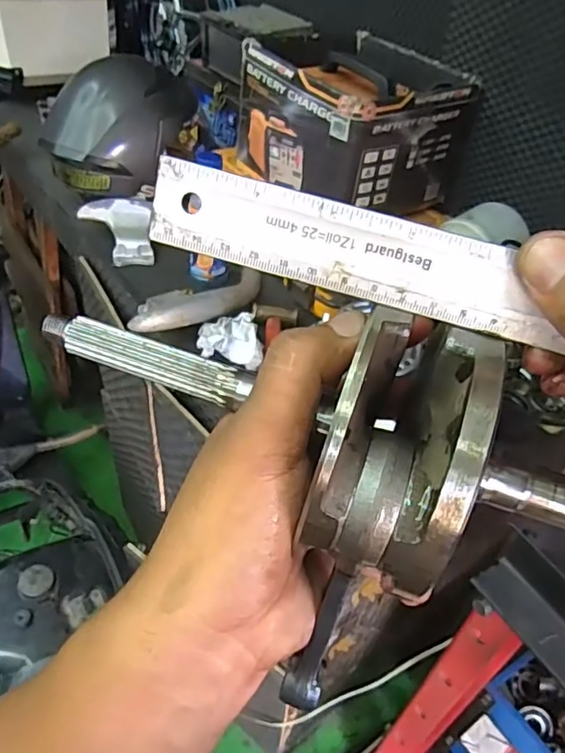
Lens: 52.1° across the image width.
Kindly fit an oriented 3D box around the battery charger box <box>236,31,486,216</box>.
[{"bbox_3d":[0.109,-0.419,0.949,0.271,0.175,0.295,-21,50,-26],"label":"battery charger box"}]

